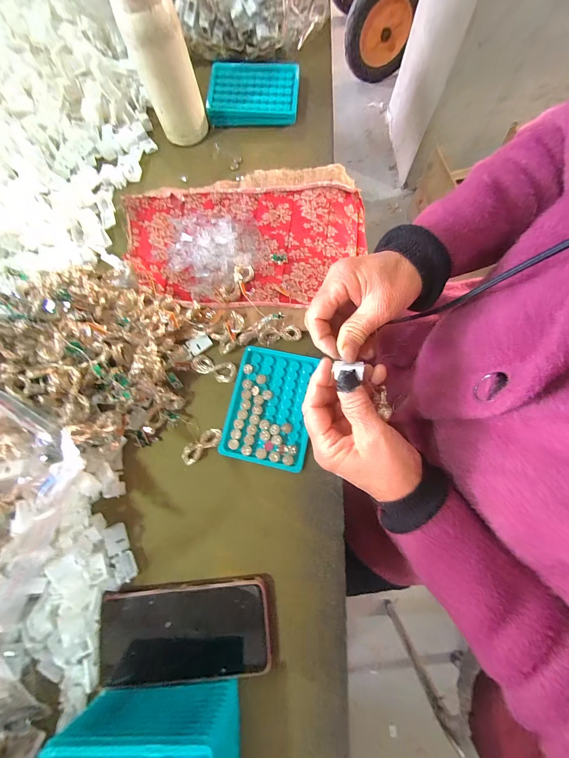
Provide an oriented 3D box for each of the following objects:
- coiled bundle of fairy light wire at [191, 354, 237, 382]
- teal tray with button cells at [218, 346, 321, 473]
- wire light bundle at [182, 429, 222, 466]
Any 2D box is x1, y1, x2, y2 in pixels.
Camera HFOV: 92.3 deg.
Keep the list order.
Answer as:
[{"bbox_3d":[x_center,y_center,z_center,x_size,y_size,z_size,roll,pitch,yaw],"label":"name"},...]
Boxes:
[{"bbox_3d":[-0.085,-0.012,0.329,0.056,0.010,0.025,17,78,7],"label":"coiled bundle of fairy light wire"},{"bbox_3d":[-0.015,0.030,0.314,0.093,0.005,0.130,11,78,5],"label":"teal tray with button cells"},{"bbox_3d":[-0.094,0.074,0.308,0.049,0.013,0.021,-37,78,-6],"label":"wire light bundle"}]

